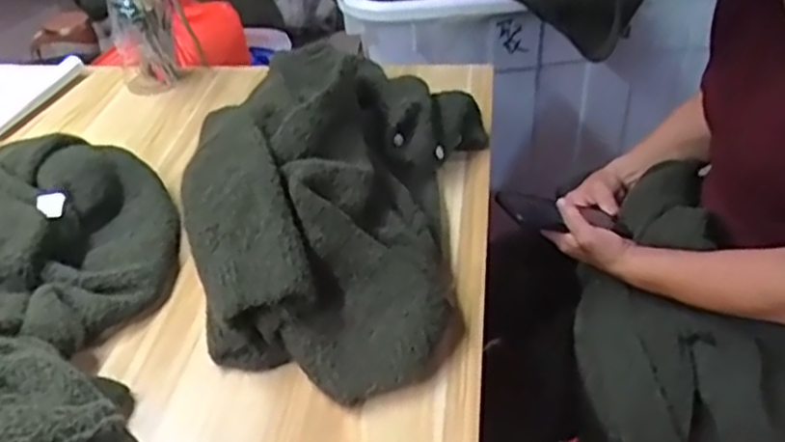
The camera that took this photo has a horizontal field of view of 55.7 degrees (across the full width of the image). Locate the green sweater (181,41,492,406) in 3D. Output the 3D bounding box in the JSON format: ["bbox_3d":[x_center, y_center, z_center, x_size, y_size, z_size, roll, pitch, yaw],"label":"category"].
[{"bbox_3d":[-0.057,-0.033,0.738,0.264,0.120,0.407,4,37,10],"label":"green sweater"}]

